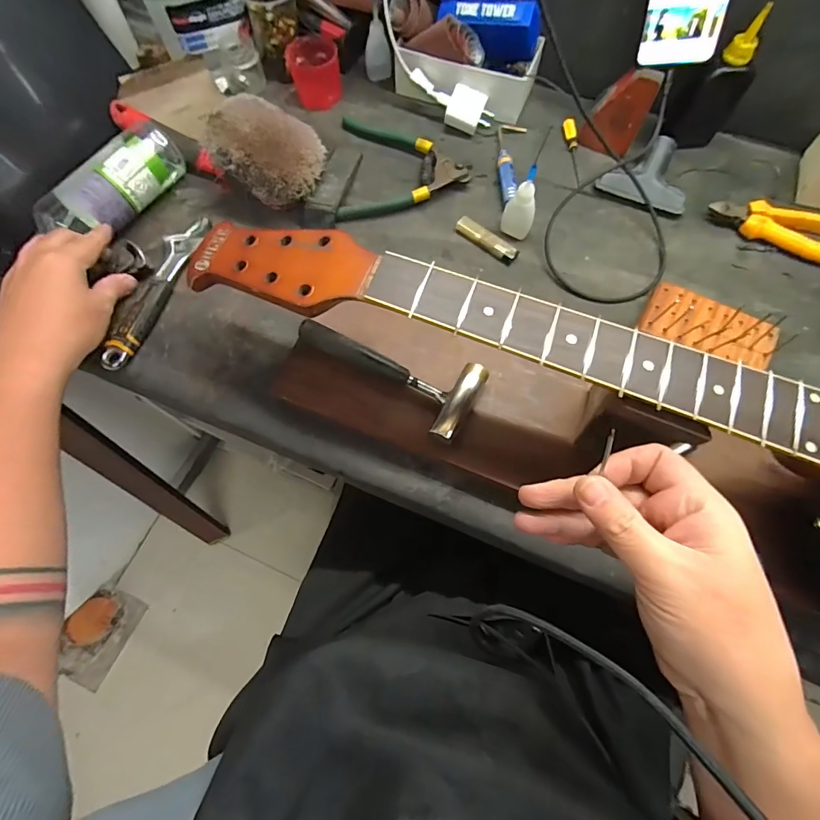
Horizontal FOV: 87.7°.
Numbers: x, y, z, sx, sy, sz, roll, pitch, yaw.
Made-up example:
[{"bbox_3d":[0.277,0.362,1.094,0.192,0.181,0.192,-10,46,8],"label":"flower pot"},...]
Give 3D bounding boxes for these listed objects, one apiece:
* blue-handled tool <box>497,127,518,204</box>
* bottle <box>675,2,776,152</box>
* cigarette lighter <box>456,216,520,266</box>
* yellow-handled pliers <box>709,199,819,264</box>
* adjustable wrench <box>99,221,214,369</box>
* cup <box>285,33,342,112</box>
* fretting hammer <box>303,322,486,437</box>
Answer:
[{"bbox_3d":[0.118,-0.306,0.531,0.017,0.016,0.128,-2,69,1],"label":"blue-handled tool"},{"bbox_3d":[0.353,-0.366,0.489,0.051,0.122,0.045,36,74,14],"label":"bottle"},{"bbox_3d":[0.087,-0.196,0.492,0.080,0.014,0.019,37,74,14],"label":"cigarette lighter"},{"bbox_3d":[0.426,-0.211,0.488,0.150,0.024,0.064,18,70,8],"label":"yellow-handled pliers"},{"bbox_3d":[-0.279,-0.138,0.467,0.036,0.021,0.205,13,70,7],"label":"adjustable wrench"},{"bbox_3d":[-0.128,-0.454,0.576,0.066,0.051,0.067,-1,69,1],"label":"cup"},{"bbox_3d":[-0.021,-0.044,0.403,0.178,0.020,0.078,29,72,12],"label":"fretting hammer"}]

